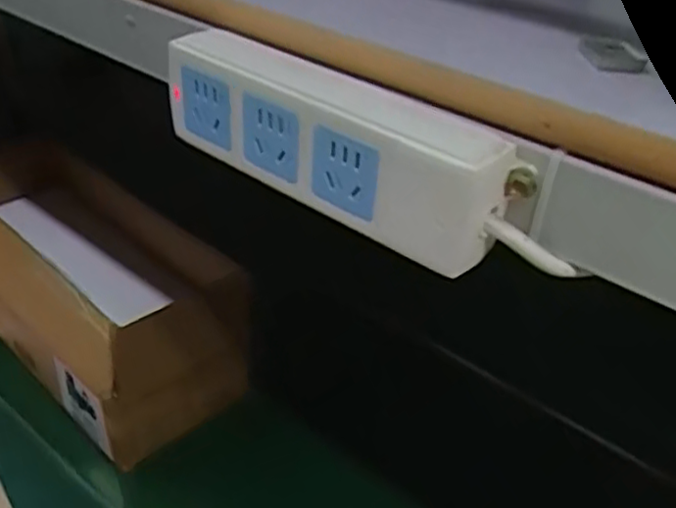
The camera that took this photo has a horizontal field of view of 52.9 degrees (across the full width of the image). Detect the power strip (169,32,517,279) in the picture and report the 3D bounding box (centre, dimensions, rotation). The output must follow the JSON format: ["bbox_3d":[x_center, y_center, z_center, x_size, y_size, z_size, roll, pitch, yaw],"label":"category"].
[{"bbox_3d":[-0.008,-0.050,0.290,0.168,0.057,0.025,26,40,28],"label":"power strip"}]

